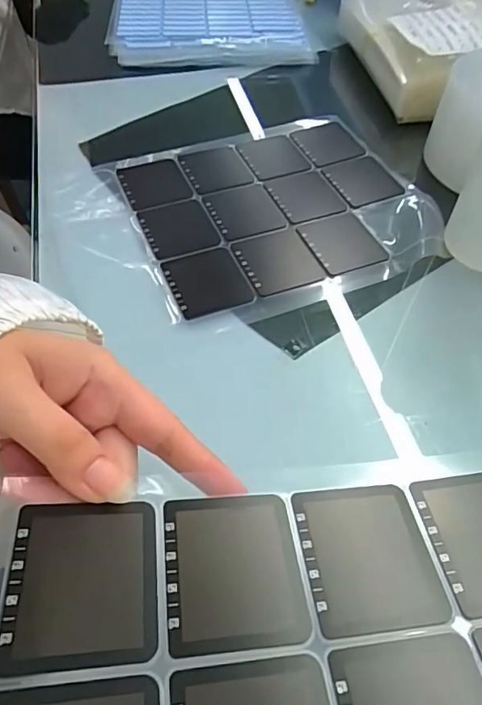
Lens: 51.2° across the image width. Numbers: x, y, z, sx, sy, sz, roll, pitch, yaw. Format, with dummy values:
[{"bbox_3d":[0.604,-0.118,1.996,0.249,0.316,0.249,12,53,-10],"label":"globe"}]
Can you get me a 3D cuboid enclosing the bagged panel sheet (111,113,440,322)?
[{"bbox_3d":[0.029,-0.114,0.390,0.212,0.012,0.186,-17,55,-14],"label":"bagged panel sheet"}]

